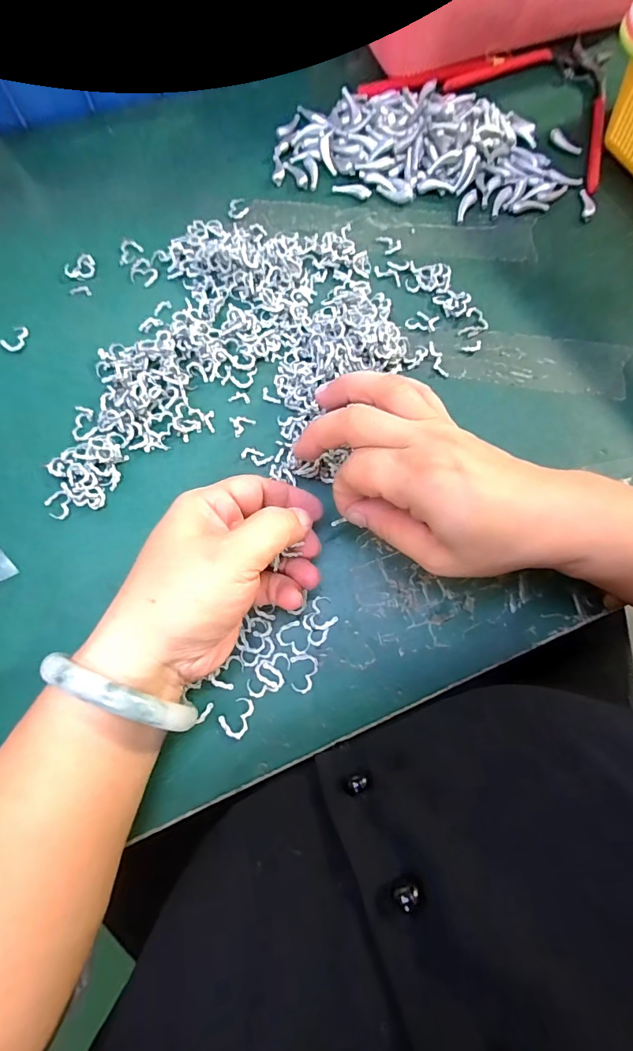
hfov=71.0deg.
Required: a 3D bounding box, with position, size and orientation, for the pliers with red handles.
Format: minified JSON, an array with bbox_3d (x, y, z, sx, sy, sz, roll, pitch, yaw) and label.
[{"bbox_3d":[0.159,-0.368,0.370,0.202,0.010,0.142,27,76,7],"label":"pliers with red handles"}]

